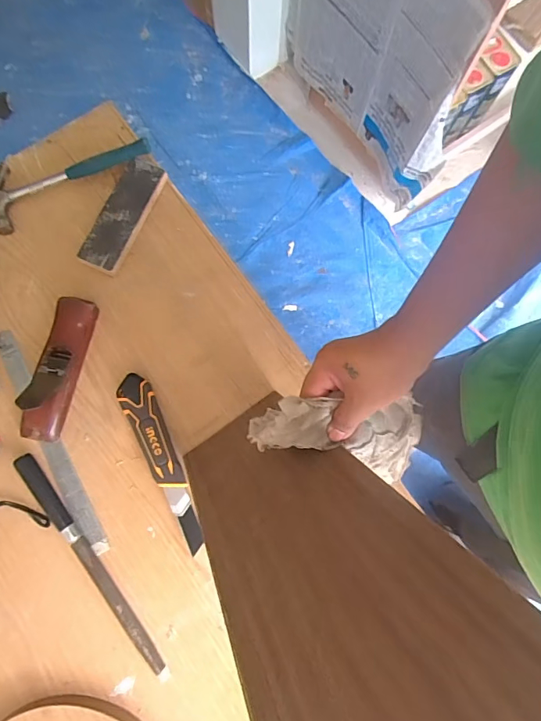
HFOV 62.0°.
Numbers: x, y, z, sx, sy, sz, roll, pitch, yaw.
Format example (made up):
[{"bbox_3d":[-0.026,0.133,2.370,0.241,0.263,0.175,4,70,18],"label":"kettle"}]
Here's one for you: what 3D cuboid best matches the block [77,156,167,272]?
[{"bbox_3d":[-0.216,-0.216,0.665,0.062,0.023,0.176,26,79,4],"label":"block"}]

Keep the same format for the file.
[{"bbox_3d":[-0.233,0.256,0.572,0.024,0.021,0.317,-35,81,-8],"label":"file"}]

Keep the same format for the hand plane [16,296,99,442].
[{"bbox_3d":[-0.286,0.009,0.600,0.052,0.061,0.193,14,79,2],"label":"hand plane"}]

